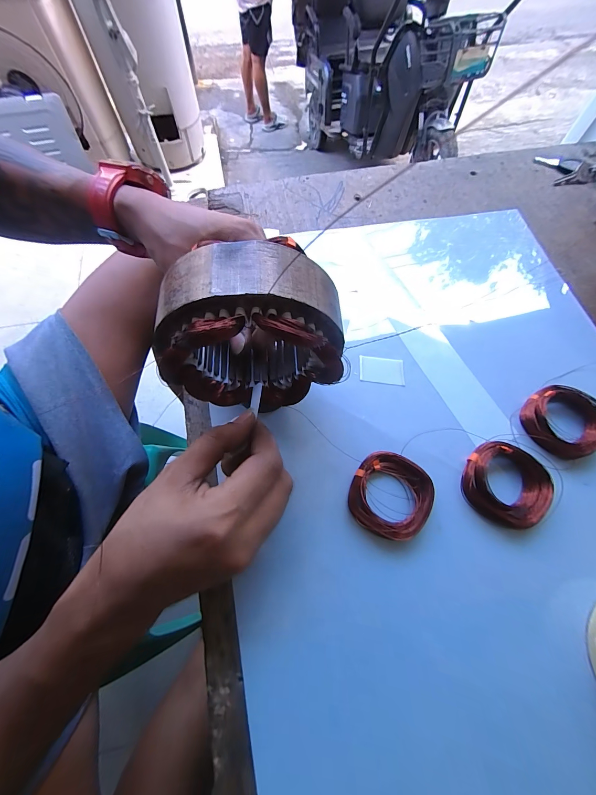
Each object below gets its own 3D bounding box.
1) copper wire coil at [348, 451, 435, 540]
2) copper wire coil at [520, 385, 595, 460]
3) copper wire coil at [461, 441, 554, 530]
[{"bbox_3d":[0.073,0.077,0.237,0.060,0.010,0.064,0,67,-1],"label":"copper wire coil"},{"bbox_3d":[0.237,0.019,0.264,0.061,0.020,0.059,0,67,-1],"label":"copper wire coil"},{"bbox_3d":[0.167,0.070,0.241,0.057,0.021,0.064,24,69,9],"label":"copper wire coil"}]

